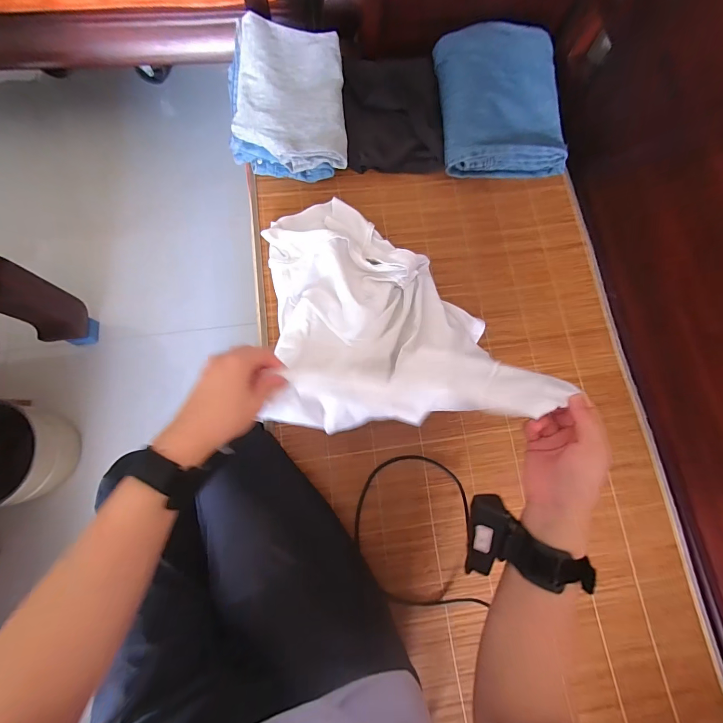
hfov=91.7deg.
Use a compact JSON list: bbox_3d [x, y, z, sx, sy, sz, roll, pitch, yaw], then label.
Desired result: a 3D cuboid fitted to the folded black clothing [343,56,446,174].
[{"bbox_3d":[0.057,-0.472,0.654,0.176,0.043,0.248,-2,77,-2],"label":"folded black clothing"}]

